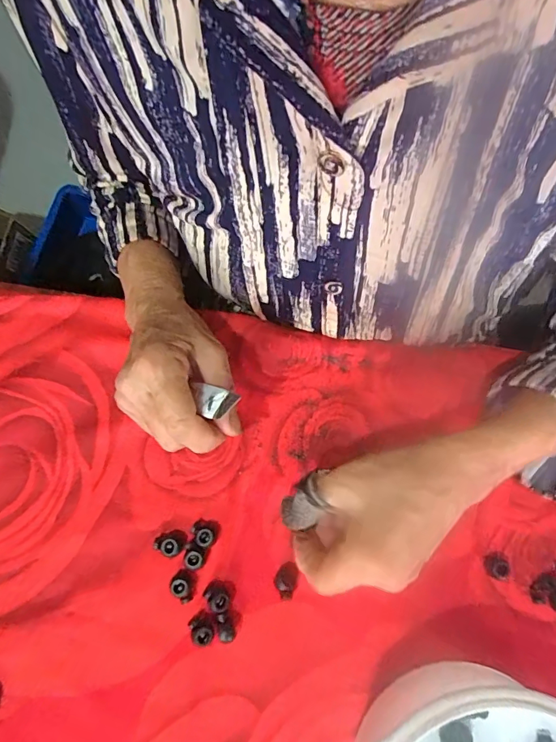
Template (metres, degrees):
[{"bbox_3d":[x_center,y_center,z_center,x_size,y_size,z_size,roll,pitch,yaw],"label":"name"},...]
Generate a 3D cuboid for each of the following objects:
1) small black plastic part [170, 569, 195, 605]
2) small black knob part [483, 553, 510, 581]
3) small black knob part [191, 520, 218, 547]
[{"bbox_3d":[-0.066,0.150,0.298,0.015,0.010,0.020,8,76,3],"label":"small black plastic part"},{"bbox_3d":[0.155,0.137,0.302,0.015,0.012,0.016,0,76,1],"label":"small black knob part"},{"bbox_3d":[-0.053,0.115,0.306,0.017,0.011,0.016,8,76,3],"label":"small black knob part"}]

